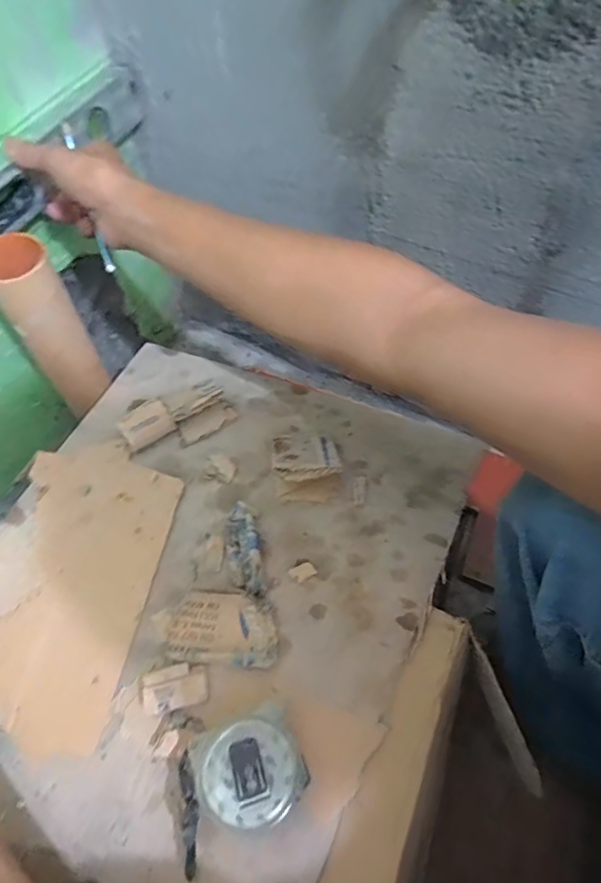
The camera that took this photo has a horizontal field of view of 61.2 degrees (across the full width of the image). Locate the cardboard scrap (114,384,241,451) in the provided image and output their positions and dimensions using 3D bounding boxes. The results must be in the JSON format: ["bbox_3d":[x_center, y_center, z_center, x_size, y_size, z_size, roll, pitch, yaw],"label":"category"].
[{"bbox_3d":[-0.113,-0.022,0.472,0.098,0.031,0.053,-23,58,-15],"label":"cardboard scrap"}]

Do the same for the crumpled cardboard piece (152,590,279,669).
[{"bbox_3d":[-0.061,0.136,0.370,0.088,0.015,0.049,2,55,2],"label":"crumpled cardboard piece"}]

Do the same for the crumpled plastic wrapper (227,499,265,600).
[{"bbox_3d":[-0.045,0.083,0.404,0.026,0.023,0.081,-5,55,-3],"label":"crumpled plastic wrapper"}]

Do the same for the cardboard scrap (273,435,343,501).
[{"bbox_3d":[0.005,0.015,0.440,0.057,0.039,0.064,-1,55,-2],"label":"cardboard scrap"}]

